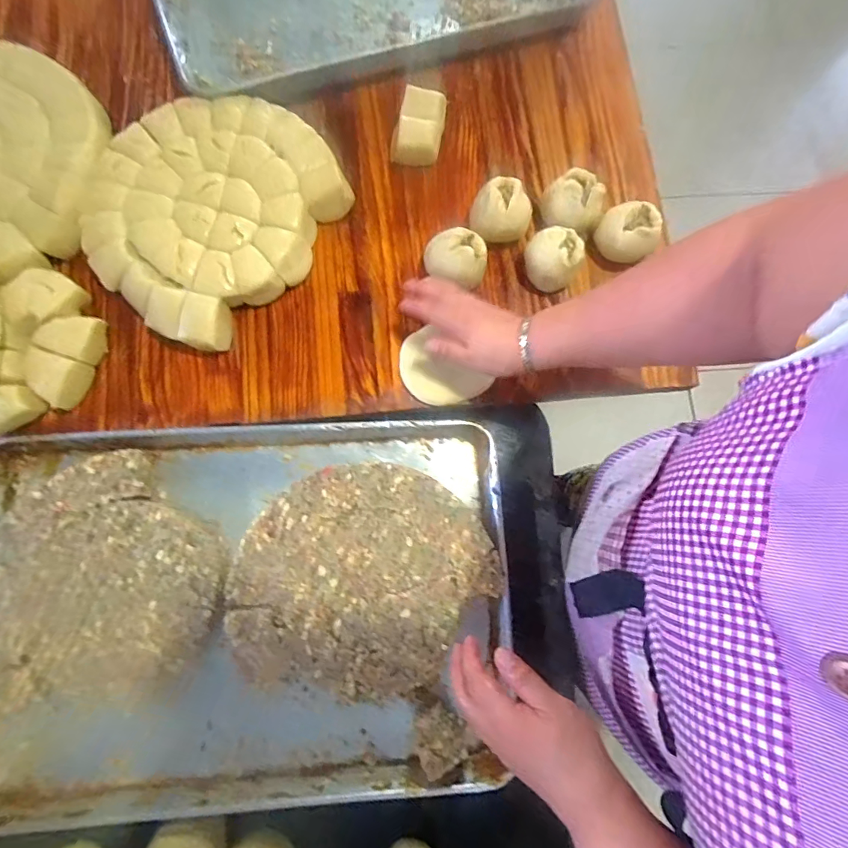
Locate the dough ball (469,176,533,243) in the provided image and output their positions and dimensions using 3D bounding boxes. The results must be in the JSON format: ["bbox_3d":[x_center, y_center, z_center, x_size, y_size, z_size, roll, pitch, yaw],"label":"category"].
[{"bbox_3d":[0.101,-0.270,0.589,0.070,0.062,0.069,1,76,-5],"label":"dough ball"}]

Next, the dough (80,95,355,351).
[{"bbox_3d":[-0.266,-0.273,0.573,0.275,0.053,0.312,39,76,5],"label":"dough"}]

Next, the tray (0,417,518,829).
[{"bbox_3d":[-0.206,0.202,0.524,0.592,0.085,0.401,-3,79,0],"label":"tray"}]

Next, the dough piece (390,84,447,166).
[{"bbox_3d":[-0.004,-0.391,0.602,0.061,0.055,0.078,17,77,0],"label":"dough piece"}]

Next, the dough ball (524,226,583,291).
[{"bbox_3d":[0.161,-0.207,0.576,0.067,0.061,0.061,1,76,-5],"label":"dough ball"}]

